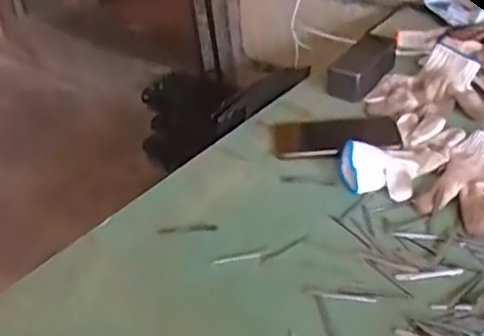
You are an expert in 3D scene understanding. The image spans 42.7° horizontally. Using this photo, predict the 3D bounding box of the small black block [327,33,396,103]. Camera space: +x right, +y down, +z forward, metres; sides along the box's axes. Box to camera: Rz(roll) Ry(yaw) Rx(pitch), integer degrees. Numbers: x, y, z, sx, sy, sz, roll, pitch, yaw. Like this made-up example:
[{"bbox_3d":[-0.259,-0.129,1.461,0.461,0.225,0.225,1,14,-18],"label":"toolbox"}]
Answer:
[{"bbox_3d":[0.183,-0.157,0.931,0.057,0.047,0.130,19,42,28],"label":"small black block"}]

